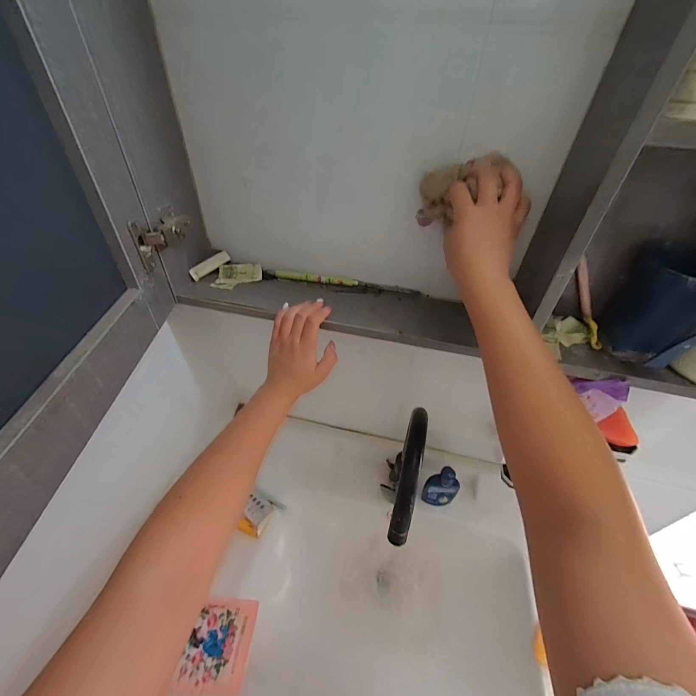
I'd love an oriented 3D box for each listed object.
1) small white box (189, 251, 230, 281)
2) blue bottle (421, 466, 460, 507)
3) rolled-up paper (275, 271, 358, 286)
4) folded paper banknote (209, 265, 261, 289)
[{"bbox_3d":[-0.206,-0.124,0.471,0.062,0.018,0.007,-39,54,-17],"label":"small white box"},{"bbox_3d":[0.180,0.266,0.600,0.057,0.118,0.027,2,41,-1],"label":"blue bottle"},{"bbox_3d":[-0.048,-0.103,0.468,0.123,0.010,0.011,9,42,7],"label":"rolled-up paper"},{"bbox_3d":[-0.164,-0.106,0.472,0.067,0.006,0.047,0,56,-6],"label":"folded paper banknote"}]

